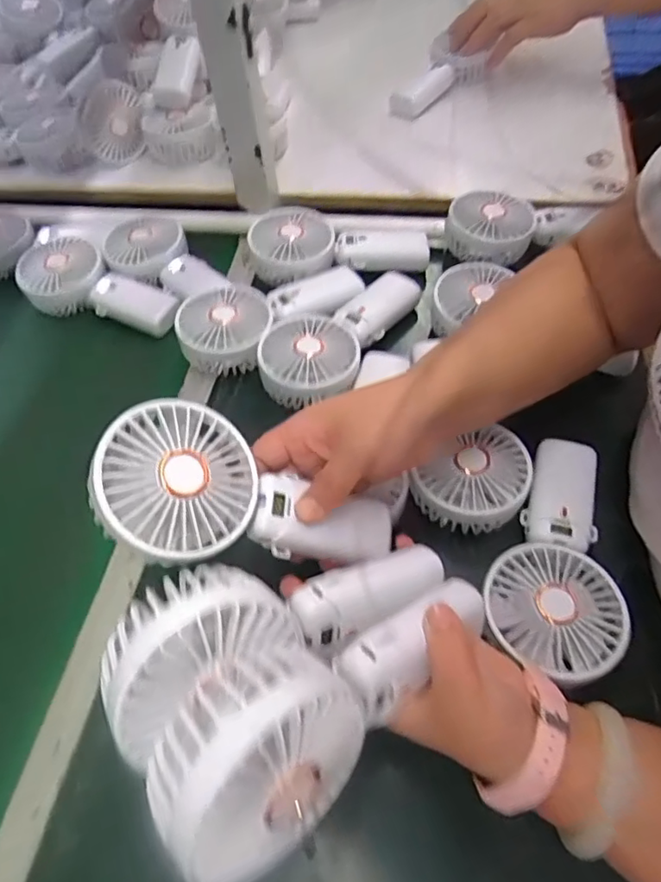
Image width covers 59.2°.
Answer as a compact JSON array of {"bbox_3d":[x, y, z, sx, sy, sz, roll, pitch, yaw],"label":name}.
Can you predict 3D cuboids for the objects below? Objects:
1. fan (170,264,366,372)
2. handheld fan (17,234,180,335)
[{"bbox_3d":[-0.055,-0.127,0.560,0.186,0.039,0.090,-27,58,-12],"label":"fan"},{"bbox_3d":[-0.248,-0.165,0.625,0.190,0.039,0.087,22,61,19],"label":"handheld fan"}]

